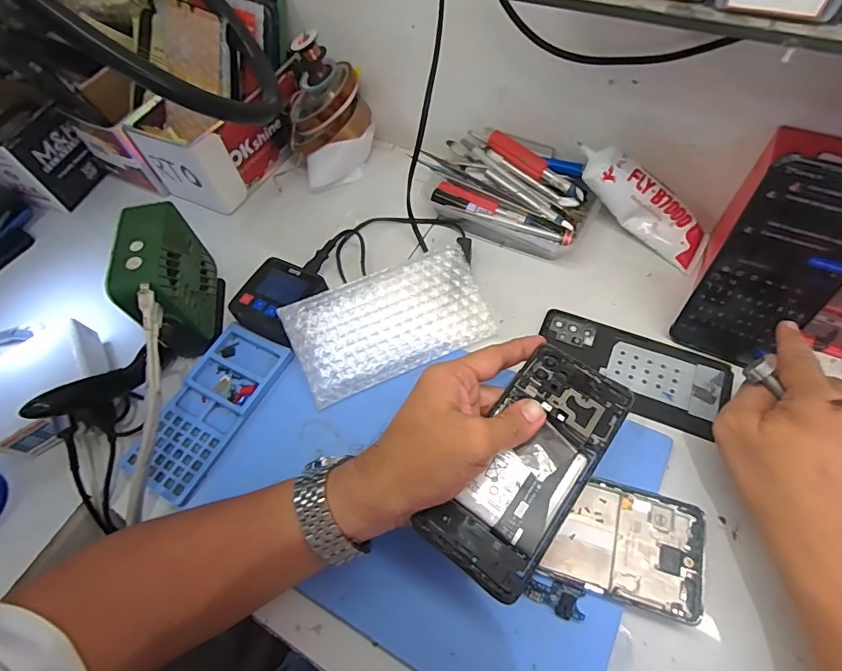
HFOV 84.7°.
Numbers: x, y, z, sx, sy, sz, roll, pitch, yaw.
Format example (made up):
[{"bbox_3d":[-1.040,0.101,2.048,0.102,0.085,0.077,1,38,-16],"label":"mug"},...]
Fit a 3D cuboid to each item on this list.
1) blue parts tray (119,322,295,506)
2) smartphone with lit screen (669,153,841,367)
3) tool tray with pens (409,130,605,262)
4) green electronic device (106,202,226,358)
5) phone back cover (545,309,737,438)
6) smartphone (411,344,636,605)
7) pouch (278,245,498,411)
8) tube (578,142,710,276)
[{"bbox_3d":[-0.182,0.062,0.396,0.072,0.011,0.150,24,65,19],"label":"blue parts tray"},{"bbox_3d":[0.250,-0.042,0.331,0.076,0.159,0.009,29,50,19],"label":"smartphone with lit screen"},{"bbox_3d":[0.087,-0.152,0.479,0.187,0.052,0.115,28,66,21],"label":"tool tray with pens"},{"bbox_3d":[-0.219,-0.044,0.403,0.045,0.104,0.114,-14,59,-2],"label":"green electronic device"},{"bbox_3d":[0.175,0.026,0.393,0.152,0.007,0.073,23,65,18],"label":"phone back cover"},{"bbox_3d":[0.071,0.077,0.292,0.070,0.015,0.157,31,67,20],"label":"smartphone"},{"bbox_3d":[-0.026,-0.011,0.405,0.168,0.013,0.092,-22,85,-10],"label":"pouch"},{"bbox_3d":[0.204,-0.119,0.433,0.145,0.042,0.031,39,66,-11],"label":"tube"}]

